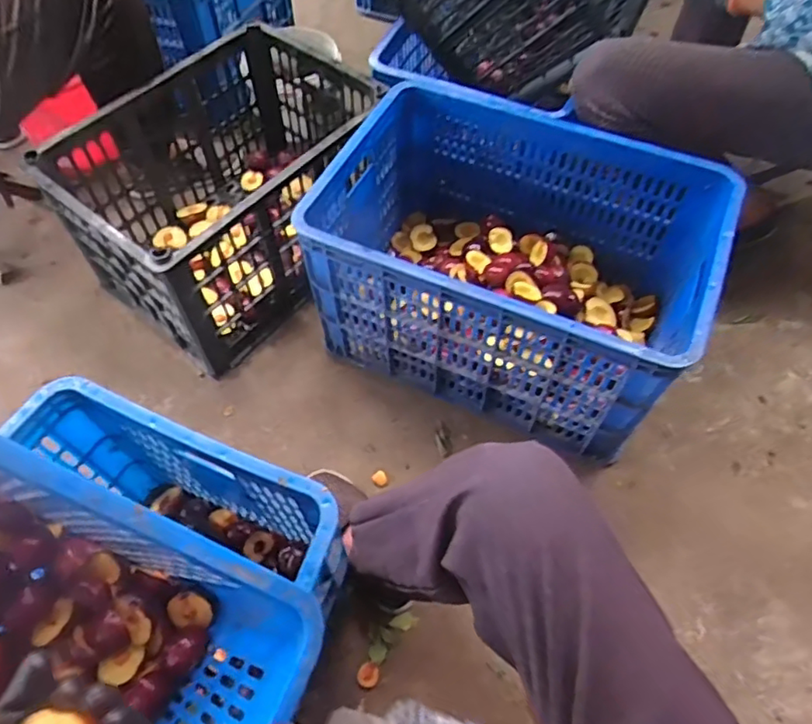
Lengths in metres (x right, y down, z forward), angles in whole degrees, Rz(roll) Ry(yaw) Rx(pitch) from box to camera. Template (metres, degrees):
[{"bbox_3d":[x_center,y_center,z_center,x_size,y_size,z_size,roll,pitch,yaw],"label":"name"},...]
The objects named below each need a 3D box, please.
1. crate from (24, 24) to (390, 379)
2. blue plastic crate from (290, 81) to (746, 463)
[{"bbox_3d":[-0.302,-0.296,1.045,0.345,0.289,0.487,36,65,19],"label":"crate"},{"bbox_3d":[0.161,-0.154,0.937,0.535,0.300,0.379,24,62,13],"label":"blue plastic crate"}]

